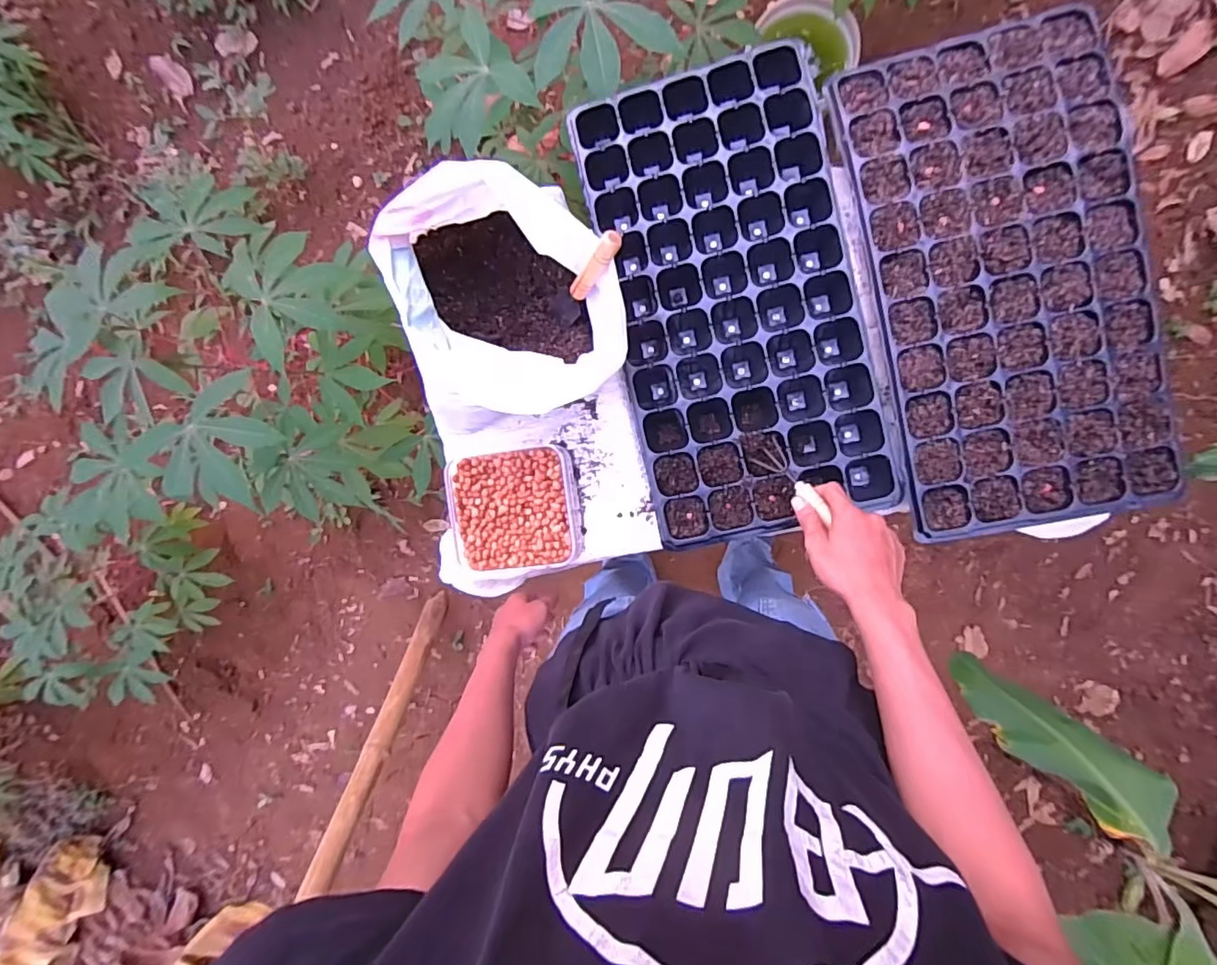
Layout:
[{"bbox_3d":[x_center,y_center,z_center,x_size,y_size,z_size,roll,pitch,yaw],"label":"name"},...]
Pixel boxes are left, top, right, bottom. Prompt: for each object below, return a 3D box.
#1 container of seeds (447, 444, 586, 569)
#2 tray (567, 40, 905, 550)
[{"bbox_3d":[-0.119,0.033,0.721,0.159,0.040,0.145,-6,92,6],"label":"container of seeds"},{"bbox_3d":[0.145,-0.206,0.670,0.266,0.061,0.519,-12,92,6],"label":"tray"}]

